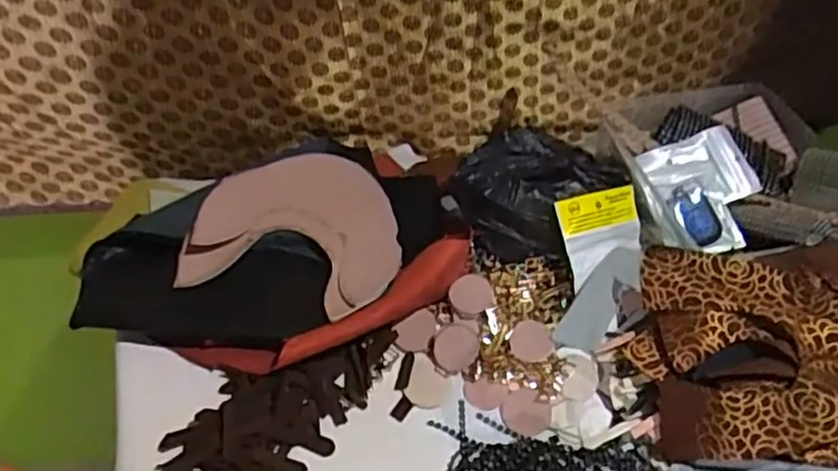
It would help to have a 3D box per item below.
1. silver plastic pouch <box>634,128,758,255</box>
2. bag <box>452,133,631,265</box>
[{"bbox_3d":[0.250,-0.037,0.609,0.104,0.020,0.107,-14,73,-11],"label":"silver plastic pouch"},{"bbox_3d":[0.102,-0.035,0.591,0.138,0.063,0.101,1,49,-5],"label":"bag"}]

